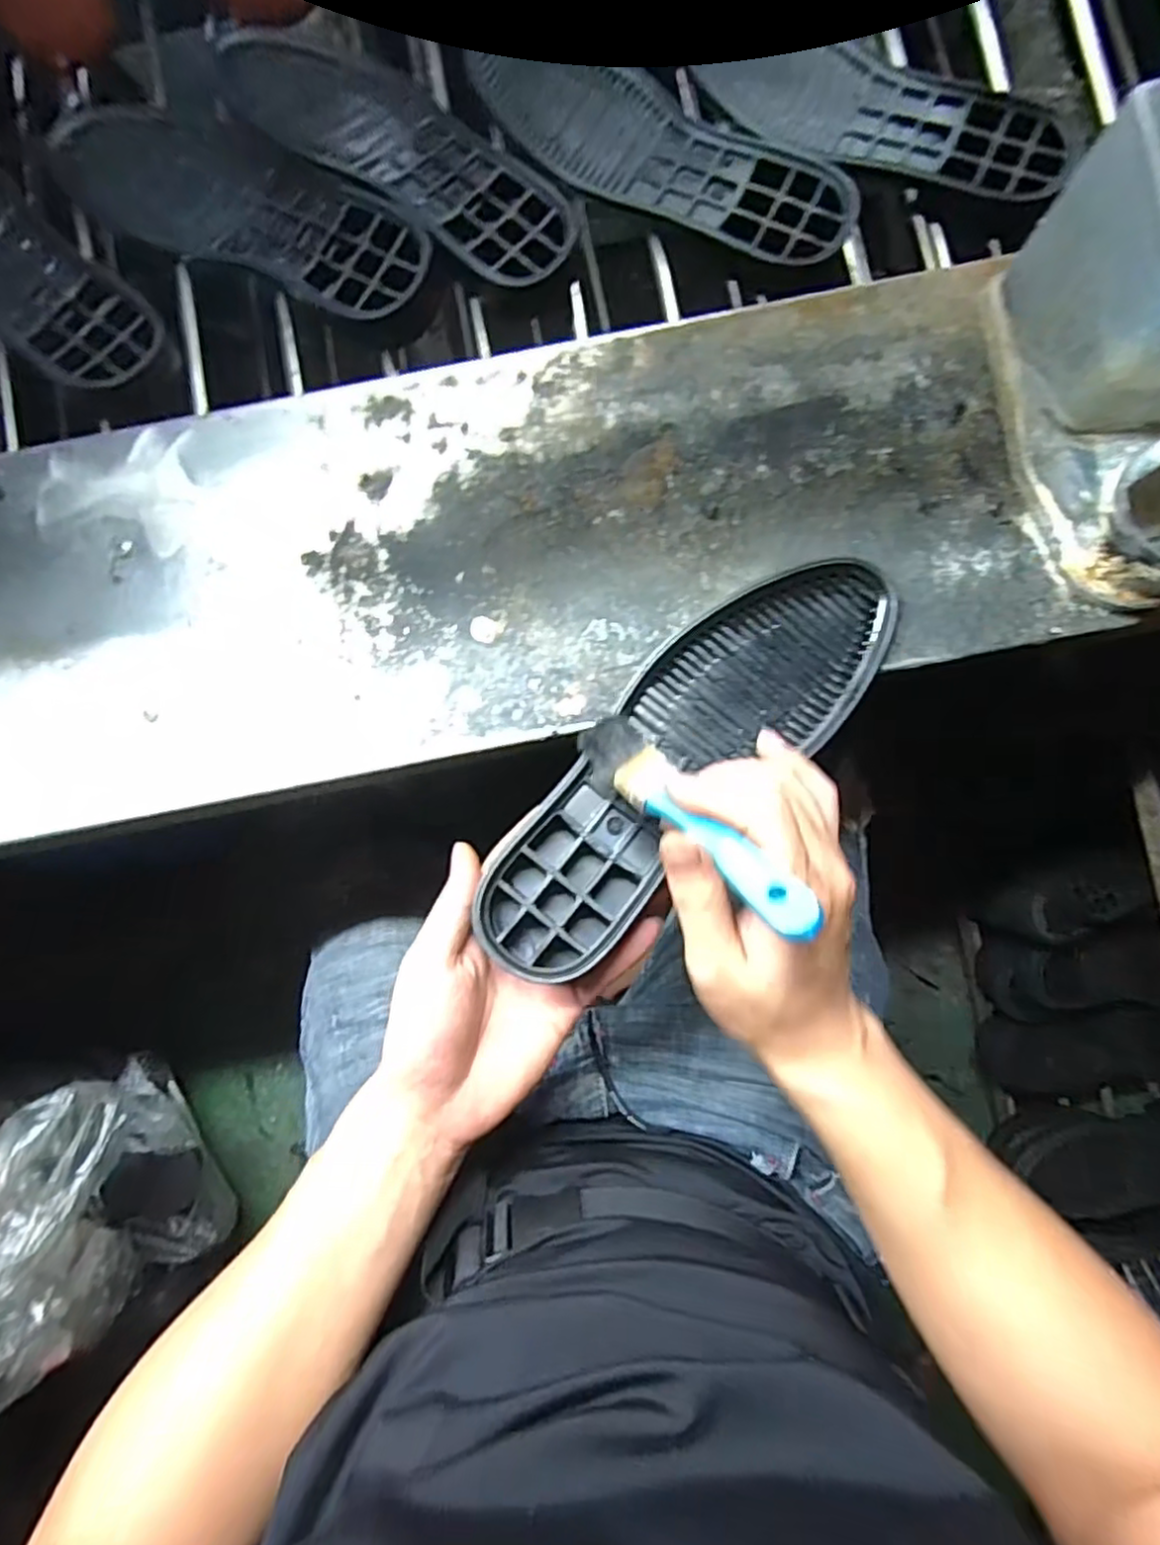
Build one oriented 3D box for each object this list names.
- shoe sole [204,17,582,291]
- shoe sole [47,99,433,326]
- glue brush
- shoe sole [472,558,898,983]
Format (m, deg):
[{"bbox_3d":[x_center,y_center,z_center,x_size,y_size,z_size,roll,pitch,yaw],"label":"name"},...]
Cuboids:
[{"bbox_3d":[-0.130,-0.419,0.446,0.304,0.017,0.088,38,86,5],"label":"shoe sole"},{"bbox_3d":[-0.223,-0.370,0.441,0.284,0.025,0.087,27,86,4],"label":"shoe sole"},{"bbox_3d":[0.046,0.017,0.305,0.031,0.012,0.157,-39,43,-4],"label":"glue brush"},{"bbox_3d":[0.058,-0.009,0.367,0.095,0.026,0.279,42,83,8],"label":"shoe sole"}]

